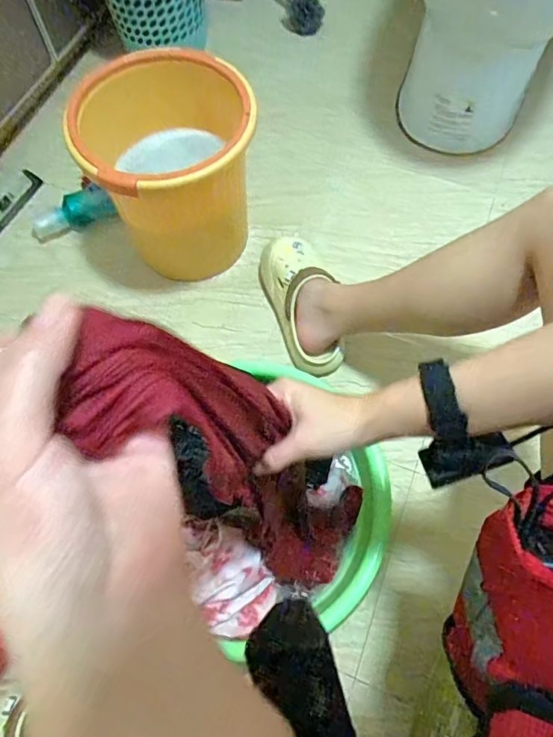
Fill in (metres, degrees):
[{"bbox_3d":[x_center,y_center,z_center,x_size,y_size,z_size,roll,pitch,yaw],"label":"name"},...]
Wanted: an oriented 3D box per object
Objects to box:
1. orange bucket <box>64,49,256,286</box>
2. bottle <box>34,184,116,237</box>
[{"bbox_3d":[-0.172,-0.325,0.820,0.261,0.276,0.266,0,66,1],"label":"orange bucket"},{"bbox_3d":[-0.385,-0.291,0.924,0.158,0.047,0.055,-20,70,7],"label":"bottle"}]

